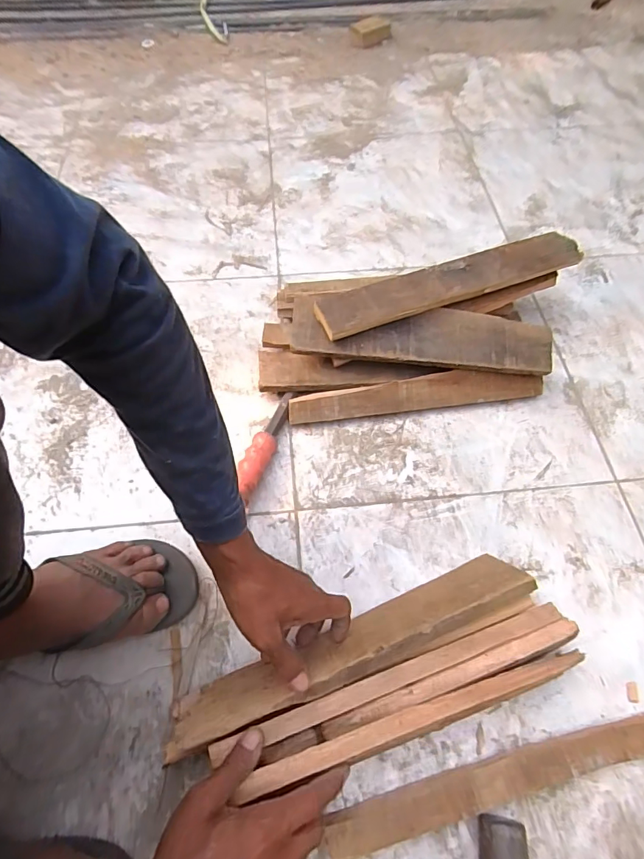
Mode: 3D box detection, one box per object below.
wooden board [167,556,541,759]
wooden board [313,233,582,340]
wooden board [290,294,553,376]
[{"bbox_3d":[0.033,0.208,0.443,0.354,0.074,0.021,-19,98,-14],"label":"wooden board"},{"bbox_3d":[0.171,-0.195,0.606,0.372,0.023,0.056,-19,62,-11],"label":"wooden board"},{"bbox_3d":[0.128,-0.121,0.596,0.332,0.019,0.077,5,77,-2],"label":"wooden board"}]

